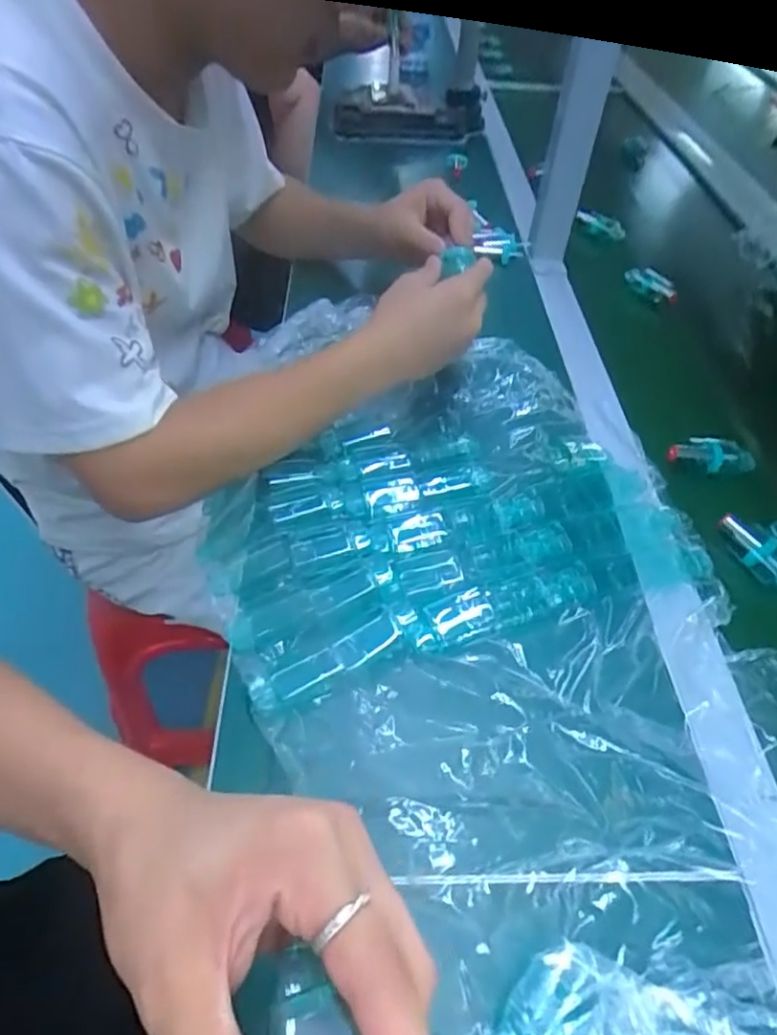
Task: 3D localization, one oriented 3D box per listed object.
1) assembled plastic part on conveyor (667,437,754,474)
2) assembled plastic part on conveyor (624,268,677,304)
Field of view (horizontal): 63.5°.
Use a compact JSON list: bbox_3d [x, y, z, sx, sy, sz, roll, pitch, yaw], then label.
[{"bbox_3d":[0.293,-0.060,0.578,0.078,0.028,0.029,5,49,2],"label":"assembled plastic part on conveyor"},{"bbox_3d":[0.330,-0.294,0.791,0.068,0.034,0.024,33,55,24],"label":"assembled plastic part on conveyor"}]

